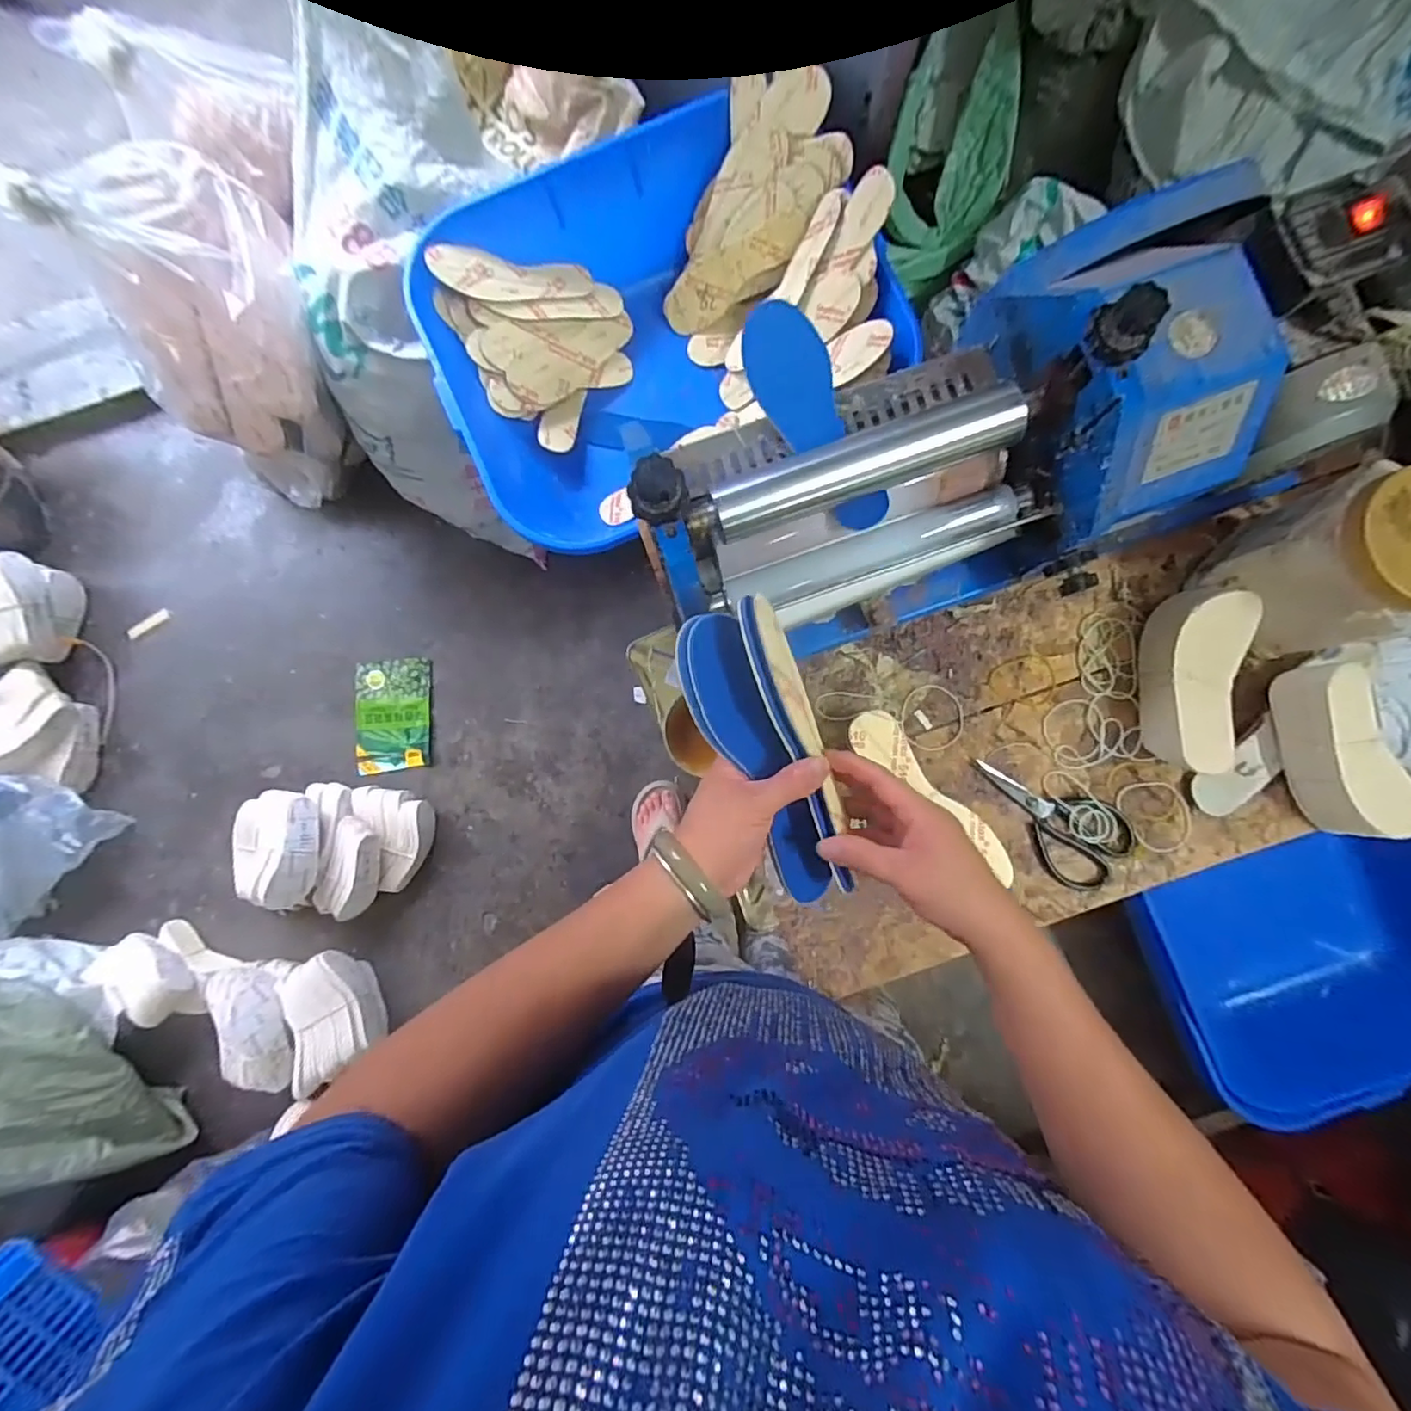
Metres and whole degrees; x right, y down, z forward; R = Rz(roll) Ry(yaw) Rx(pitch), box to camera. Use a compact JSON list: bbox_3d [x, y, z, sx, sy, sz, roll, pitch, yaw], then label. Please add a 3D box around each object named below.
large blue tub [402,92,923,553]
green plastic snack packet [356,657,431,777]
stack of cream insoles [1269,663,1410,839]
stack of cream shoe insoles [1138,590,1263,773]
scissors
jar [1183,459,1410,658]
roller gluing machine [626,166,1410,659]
[{"bbox_3d":[-0.077,-0.542,0.868,0.606,0.194,0.477,-31,84,3],"label":"large blue tub"},{"bbox_3d":[-0.718,0.023,1.374,0.171,0.010,0.255,-3,84,-5],"label":"green plastic snack packet"},{"bbox_3d":[0.636,0.041,0.586,0.081,0.070,0.179,-14,85,5],"label":"stack of cream insoles"},{"bbox_3d":[0.493,-0.025,0.602,0.069,0.070,0.178,6,87,6],"label":"stack of cream shoe insoles"},{"bbox_3d":[0.364,0.116,0.633,0.168,0.009,0.089,40,91,7],"label":"scissors"},{"bbox_3d":[0.588,-0.131,0.559,0.107,0.175,0.120,-42,84,2],"label":"jar"},{"bbox_3d":[0.260,-0.252,0.503,0.595,0.244,0.256,-22,85,4],"label":"roller gluing machine"}]

